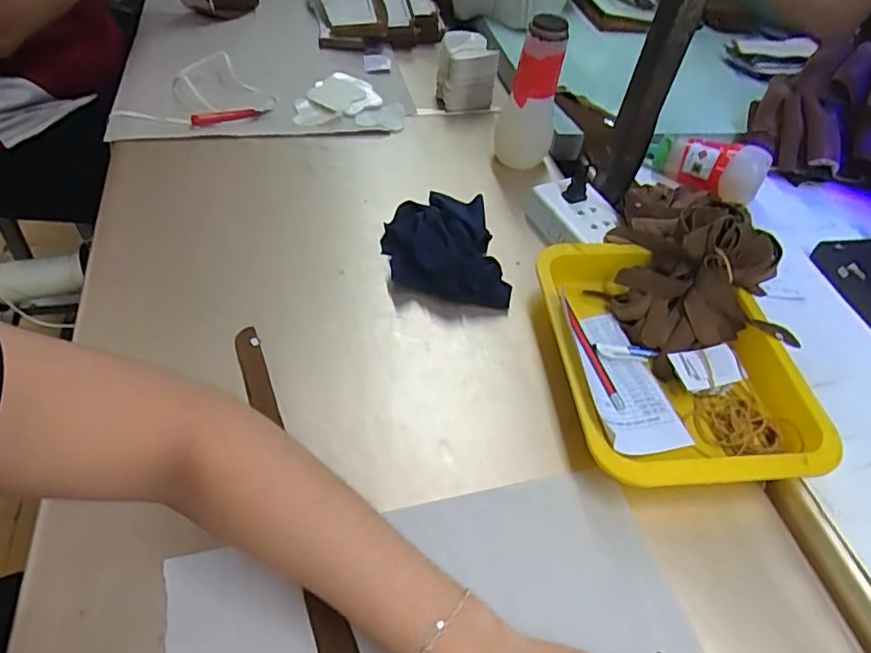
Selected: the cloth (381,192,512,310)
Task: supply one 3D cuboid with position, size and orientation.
[{"bbox_3d":[0.006,-0.094,0.588,0.112,0.049,0.171,-4,50,-11],"label":"cloth"}]

